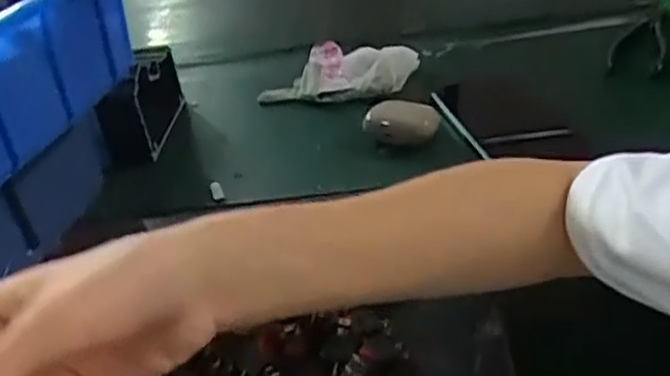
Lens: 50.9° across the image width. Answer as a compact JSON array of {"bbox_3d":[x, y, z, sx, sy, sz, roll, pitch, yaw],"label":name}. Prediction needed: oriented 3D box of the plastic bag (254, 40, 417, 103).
[{"bbox_3d":[0.004,-0.114,0.686,0.133,0.034,0.091,9,36,24],"label":"plastic bag"}]

